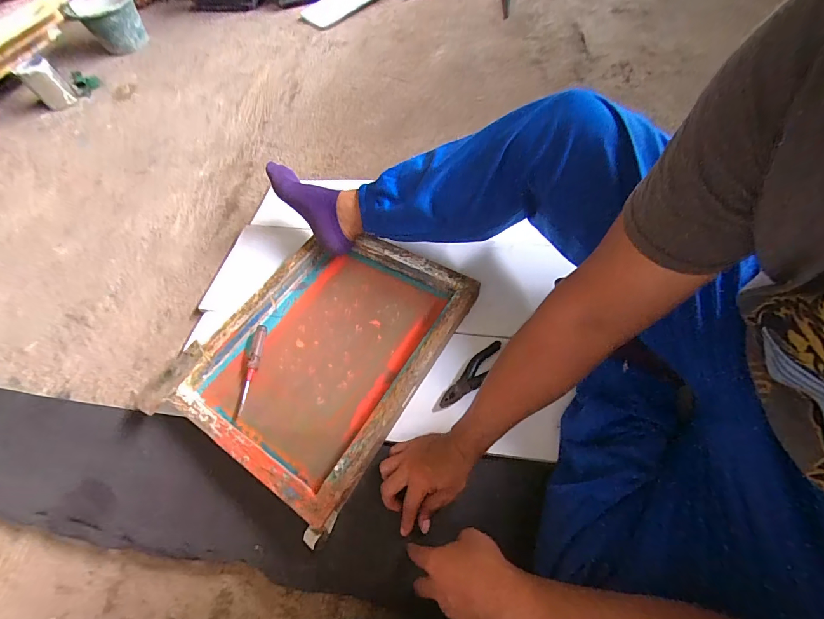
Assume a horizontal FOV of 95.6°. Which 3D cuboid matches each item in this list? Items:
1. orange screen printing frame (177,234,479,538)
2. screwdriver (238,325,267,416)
[{"bbox_3d":[-0.145,0.056,0.651,0.358,0.056,0.442,29,66,19],"label":"orange screen printing frame"},{"bbox_3d":[-0.276,0.099,0.652,0.024,0.014,0.164,-2,59,4],"label":"screwdriver"}]

